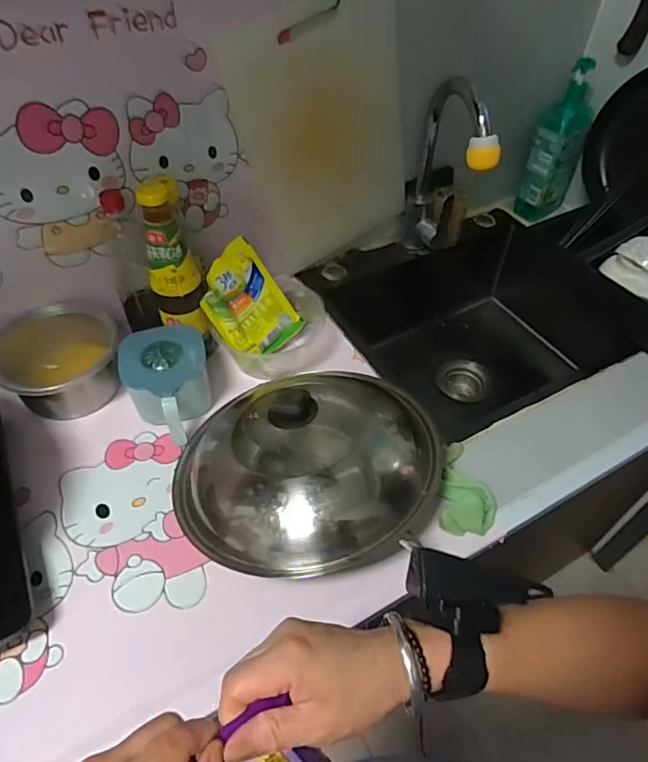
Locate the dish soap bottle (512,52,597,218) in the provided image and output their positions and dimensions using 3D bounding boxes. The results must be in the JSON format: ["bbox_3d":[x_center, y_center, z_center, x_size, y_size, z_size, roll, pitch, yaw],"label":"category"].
[{"bbox_3d":[0.426,-0.428,0.937,0.087,0.267,0.098,20,52,16],"label":"dish soap bottle"}]

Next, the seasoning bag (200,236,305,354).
[{"bbox_3d":[-0.110,-0.109,0.753,0.111,0.158,0.014,-48,28,-21],"label":"seasoning bag"}]

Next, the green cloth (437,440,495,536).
[{"bbox_3d":[0.172,0.127,0.636,0.062,0.036,0.121,3,50,2],"label":"green cloth"}]

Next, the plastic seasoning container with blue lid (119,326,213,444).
[{"bbox_3d":[-0.208,0.004,0.701,0.107,0.085,0.156,-14,51,-12],"label":"plastic seasoning container with blue lid"}]

